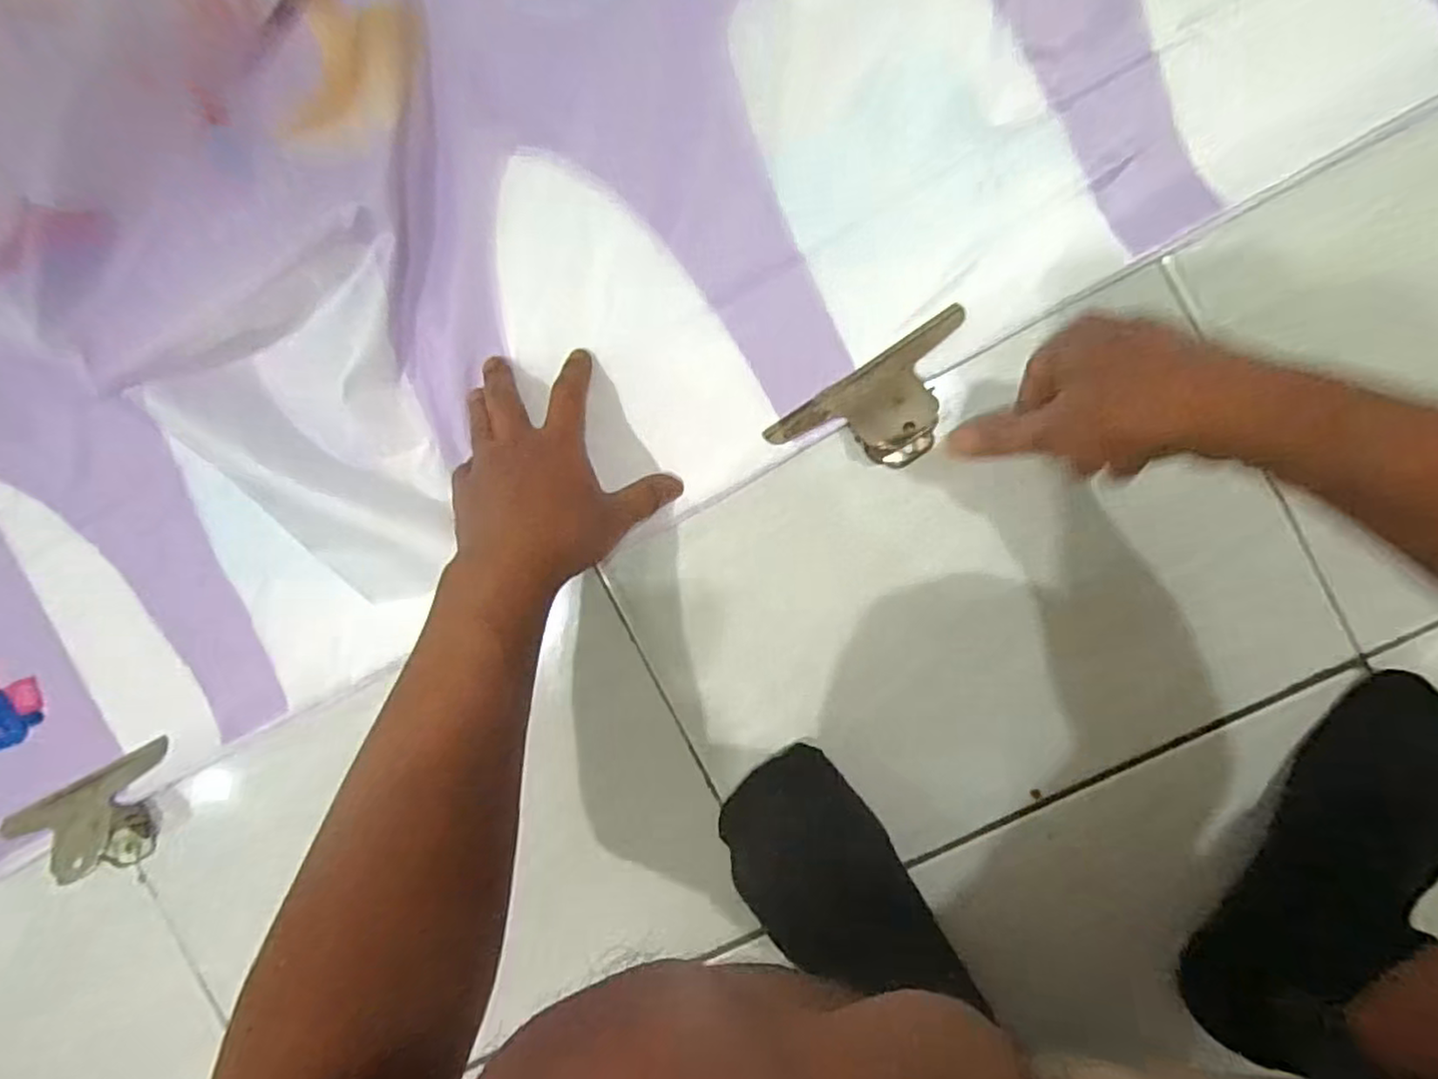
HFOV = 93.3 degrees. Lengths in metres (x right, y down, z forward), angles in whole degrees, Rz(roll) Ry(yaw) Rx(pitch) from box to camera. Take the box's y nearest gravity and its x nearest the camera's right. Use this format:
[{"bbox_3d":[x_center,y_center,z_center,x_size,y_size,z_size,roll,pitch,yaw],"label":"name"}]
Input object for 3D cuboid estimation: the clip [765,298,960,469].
[{"bbox_3d":[0.103,-0.077,0.407,0.133,0.035,0.067,-33,93,6],"label":"clip"}]

